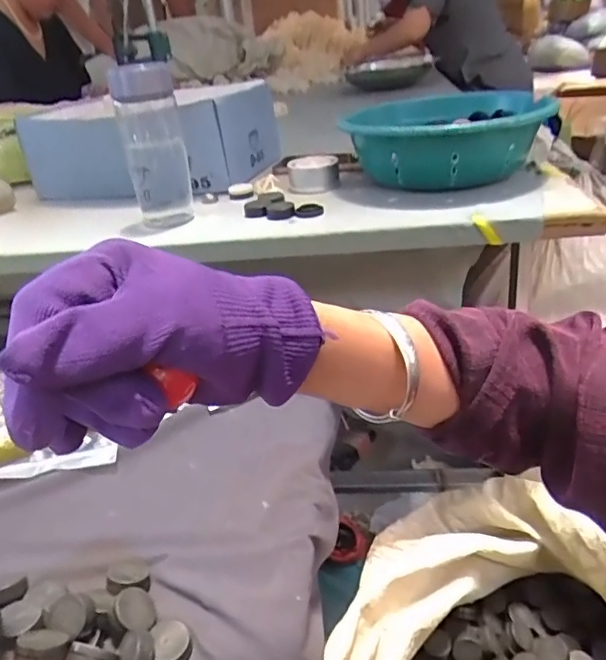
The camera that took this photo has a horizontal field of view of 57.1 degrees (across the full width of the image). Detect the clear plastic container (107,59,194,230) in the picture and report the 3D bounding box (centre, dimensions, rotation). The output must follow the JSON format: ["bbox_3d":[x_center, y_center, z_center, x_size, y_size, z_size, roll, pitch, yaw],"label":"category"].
[{"bbox_3d":[-0.171,-0.215,0.647,0.067,0.170,0.062,-13,30,-12],"label":"clear plastic container"}]

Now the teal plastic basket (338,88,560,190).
[{"bbox_3d":[0.179,-0.237,0.703,0.244,0.084,0.248,0,30,11],"label":"teal plastic basket"}]

